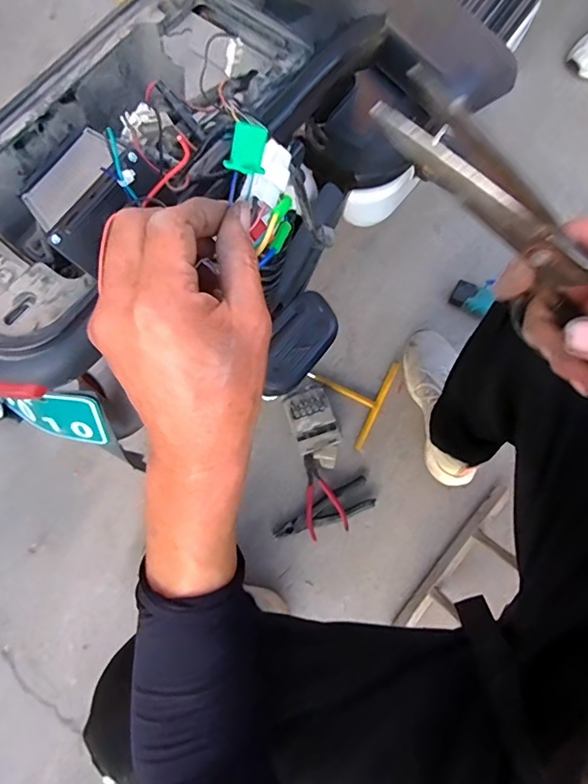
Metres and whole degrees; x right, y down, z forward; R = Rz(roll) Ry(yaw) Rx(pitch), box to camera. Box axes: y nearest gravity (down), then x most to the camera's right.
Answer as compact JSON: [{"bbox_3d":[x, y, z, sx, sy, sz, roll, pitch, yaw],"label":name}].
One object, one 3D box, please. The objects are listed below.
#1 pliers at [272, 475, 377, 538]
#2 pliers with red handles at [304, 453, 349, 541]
[{"bbox_3d":[0.052,0.215,0.827,0.185,0.017,0.055,-25,78,-5],"label":"pliers"},{"bbox_3d":[0.047,0.181,0.831,0.067,0.028,0.144,-12,77,-2],"label":"pliers with red handles"}]

